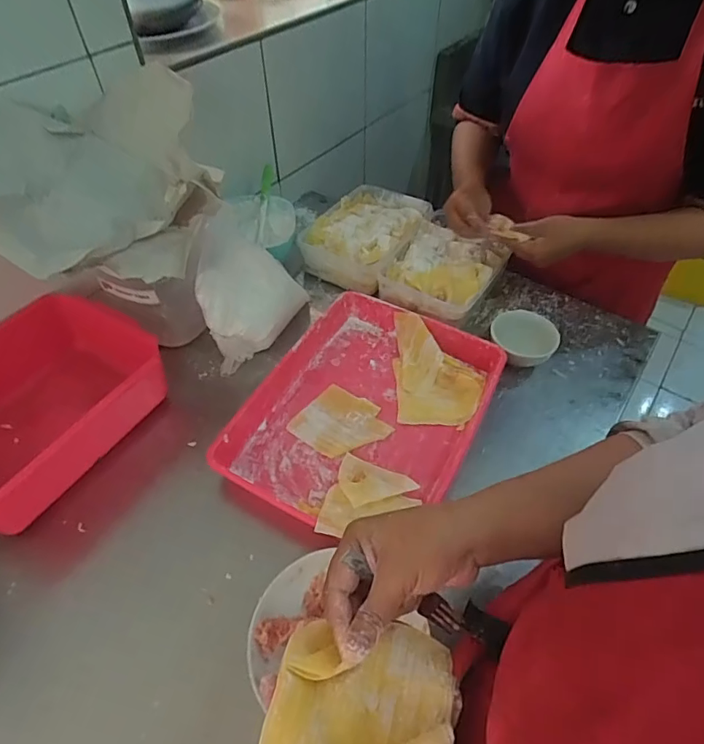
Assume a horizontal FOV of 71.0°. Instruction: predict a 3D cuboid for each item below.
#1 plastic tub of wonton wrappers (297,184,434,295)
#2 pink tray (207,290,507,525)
[{"bbox_3d":[0.023,-0.253,0.899,0.172,0.058,0.225,28,55,20],"label":"plastic tub of wonton wrappers"},{"bbox_3d":[0.023,0.049,0.674,0.278,0.051,0.352,21,53,15],"label":"pink tray"}]

